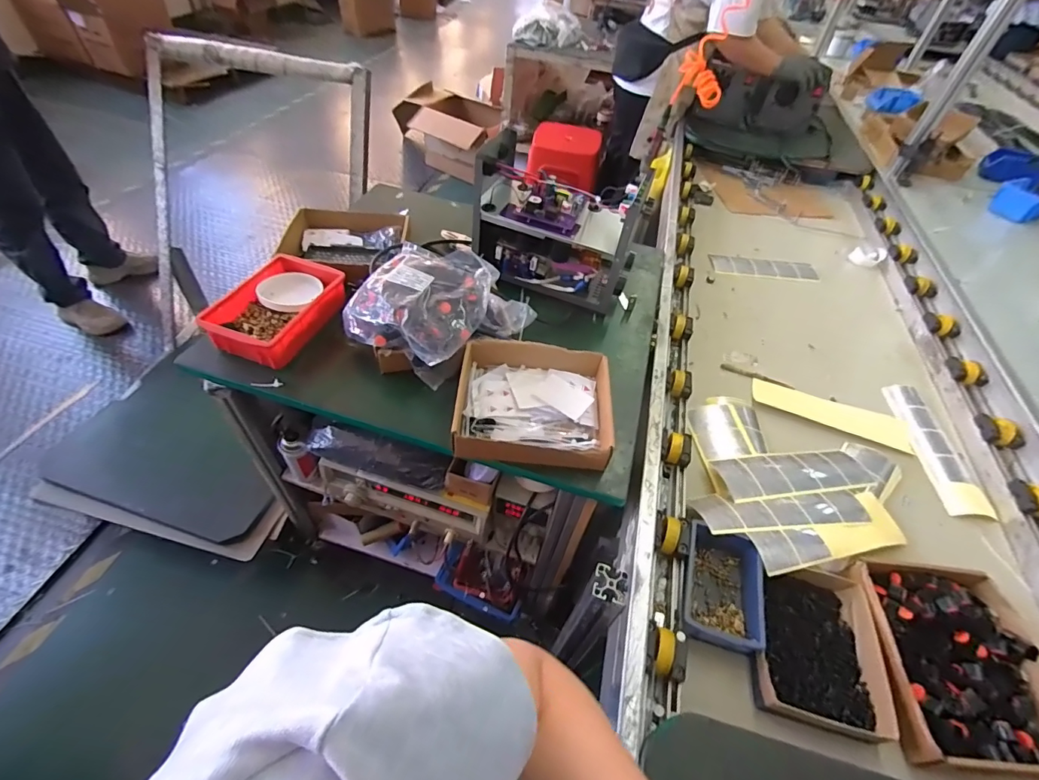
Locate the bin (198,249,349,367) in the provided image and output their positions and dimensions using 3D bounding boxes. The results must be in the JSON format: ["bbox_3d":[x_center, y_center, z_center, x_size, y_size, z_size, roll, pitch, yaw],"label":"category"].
[{"bbox_3d":[-0.388,-0.131,0.747,0.138,0.059,0.204,16,49,8],"label":"bin"}]

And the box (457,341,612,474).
[{"bbox_3d":[0.023,0.019,0.655,0.211,0.049,0.188,8,49,1],"label":"box"}]

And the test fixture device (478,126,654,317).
[{"bbox_3d":[0.064,-0.286,0.818,0.285,0.201,0.153,23,51,14],"label":"test fixture device"}]

